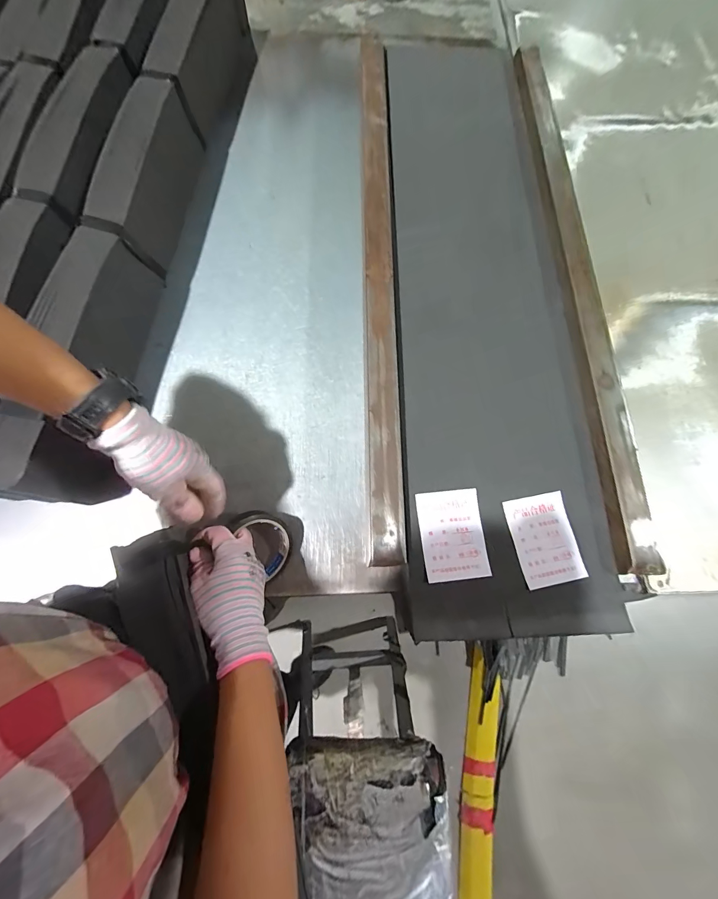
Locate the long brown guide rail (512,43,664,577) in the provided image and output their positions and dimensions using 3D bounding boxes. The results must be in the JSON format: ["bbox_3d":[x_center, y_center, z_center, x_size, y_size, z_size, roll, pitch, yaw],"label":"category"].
[{"bbox_3d":[0.324,-0.298,0.517,0.046,0.023,0.925,-1,75,-2],"label":"long brown guide rail"}]

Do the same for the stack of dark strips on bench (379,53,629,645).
[{"bbox_3d":[0.178,-0.220,0.514,0.252,0.053,0.900,1,76,-6],"label":"stack of dark strips on bench"}]

